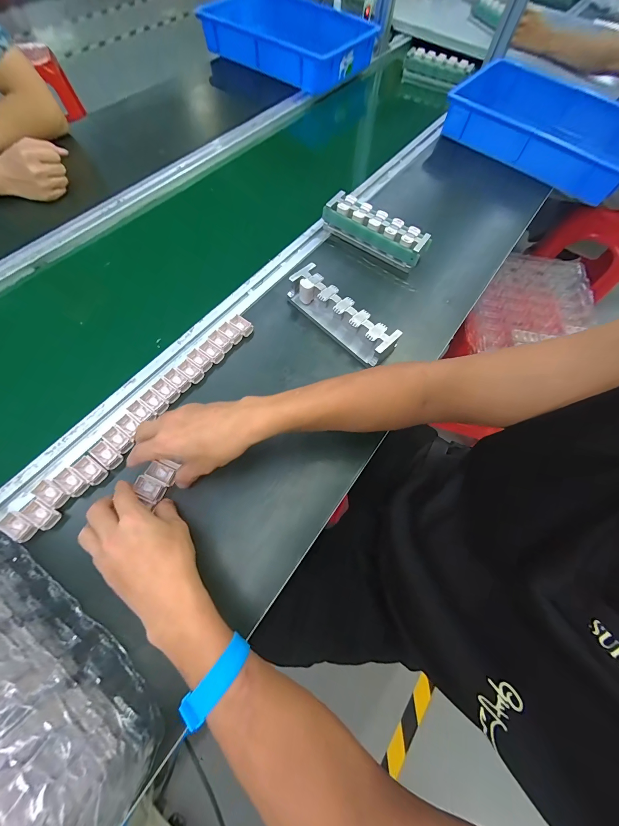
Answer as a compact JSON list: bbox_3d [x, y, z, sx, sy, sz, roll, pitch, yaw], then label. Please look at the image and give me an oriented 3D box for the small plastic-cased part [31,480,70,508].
[{"bbox_3d":[-0.306,0.095,0.357,0.037,0.011,0.021,28,67,10],"label":"small plastic-cased part"}]

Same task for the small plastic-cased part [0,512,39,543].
[{"bbox_3d":[-0.330,0.128,0.340,0.034,0.010,0.019,29,67,10],"label":"small plastic-cased part"}]

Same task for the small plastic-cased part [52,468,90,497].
[{"bbox_3d":[-0.287,0.084,0.363,0.034,0.008,0.022,30,67,10],"label":"small plastic-cased part"}]

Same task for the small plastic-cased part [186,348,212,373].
[{"bbox_3d":[-0.161,-0.078,0.443,0.038,0.012,0.021,35,68,13],"label":"small plastic-cased part"}]

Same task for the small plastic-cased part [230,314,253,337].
[{"bbox_3d":[-0.106,-0.138,0.475,0.037,0.014,0.022,38,69,14],"label":"small plastic-cased part"}]

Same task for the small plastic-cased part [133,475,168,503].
[{"bbox_3d":[-0.195,0.092,0.366,0.038,0.015,0.021,23,66,7],"label":"small plastic-cased part"}]

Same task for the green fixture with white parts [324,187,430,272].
[{"bbox_3d":[0.120,-0.336,0.559,0.196,0.052,0.061,30,67,10],"label":"green fixture with white parts"}]

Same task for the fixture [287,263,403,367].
[{"bbox_3d":[0.051,-0.153,0.472,0.190,0.048,0.054,43,70,15],"label":"fixture"}]

